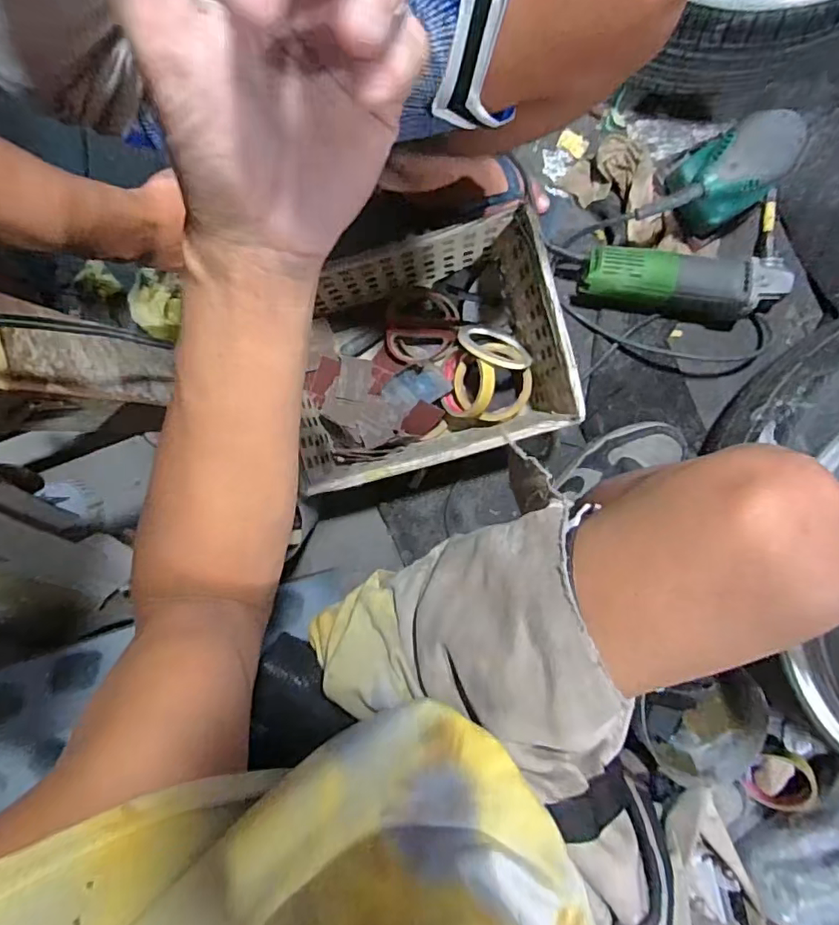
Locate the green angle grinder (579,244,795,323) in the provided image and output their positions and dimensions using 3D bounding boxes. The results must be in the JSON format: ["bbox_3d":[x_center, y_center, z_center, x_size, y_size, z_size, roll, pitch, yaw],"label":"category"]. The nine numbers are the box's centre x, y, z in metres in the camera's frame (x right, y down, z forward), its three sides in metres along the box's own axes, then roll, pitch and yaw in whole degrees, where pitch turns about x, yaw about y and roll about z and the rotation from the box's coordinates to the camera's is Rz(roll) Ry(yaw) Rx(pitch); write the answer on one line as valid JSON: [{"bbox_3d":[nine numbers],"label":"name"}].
[{"bbox_3d":[0.321,-0.221,0.678,0.244,0.062,0.081,2,96,3],"label":"green angle grinder"}]

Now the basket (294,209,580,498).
[{"bbox_3d":[0.003,-0.127,0.670,0.312,0.149,0.238,-16,95,5],"label":"basket"}]

